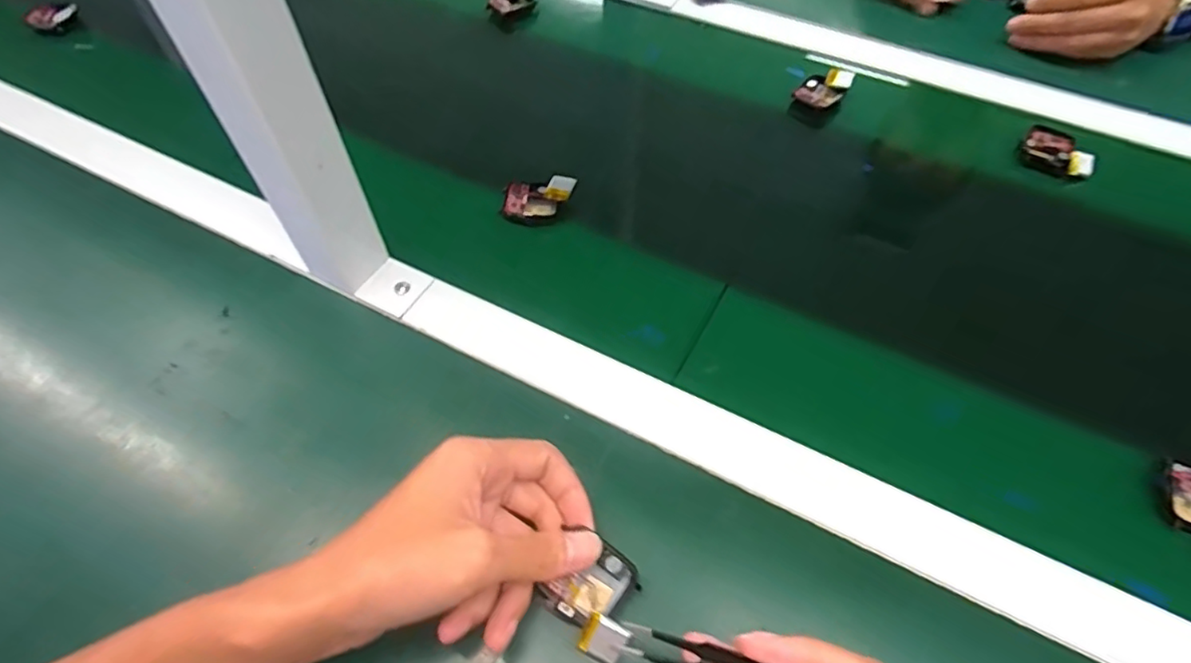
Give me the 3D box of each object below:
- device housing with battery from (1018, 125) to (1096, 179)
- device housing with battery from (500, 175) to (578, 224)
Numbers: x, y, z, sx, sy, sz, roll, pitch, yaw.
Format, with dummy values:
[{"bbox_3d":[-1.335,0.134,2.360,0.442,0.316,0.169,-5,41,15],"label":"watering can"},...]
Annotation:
[{"bbox_3d":[0.381,-0.147,0.510,0.052,0.018,0.040,31,60,19],"label":"device housing with battery"},{"bbox_3d":[-0.043,-0.101,0.474,0.056,0.016,0.034,-3,55,-4],"label":"device housing with battery"}]

